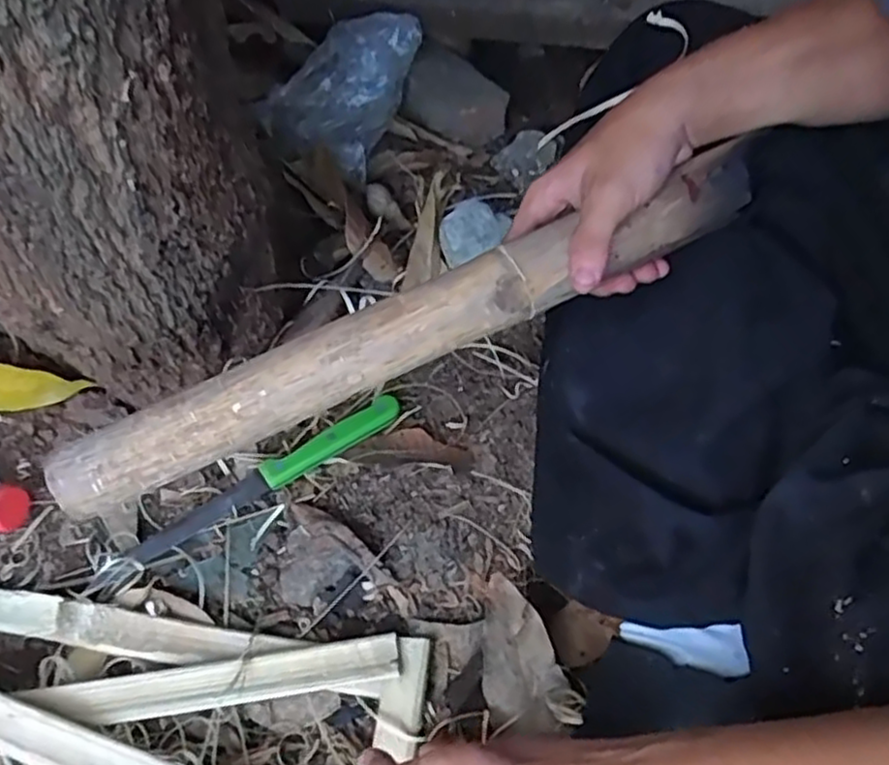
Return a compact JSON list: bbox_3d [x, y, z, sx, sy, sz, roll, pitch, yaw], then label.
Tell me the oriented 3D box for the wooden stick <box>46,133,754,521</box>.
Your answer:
[{"bbox_3d":[-0.020,-0.031,0.403,0.415,0.028,0.036,-25,58,-2],"label":"wooden stick"}]

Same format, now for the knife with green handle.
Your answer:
[{"bbox_3d":[-0.140,0.075,0.536,0.245,0.017,0.022,-32,60,-16],"label":"knife with green handle"}]

